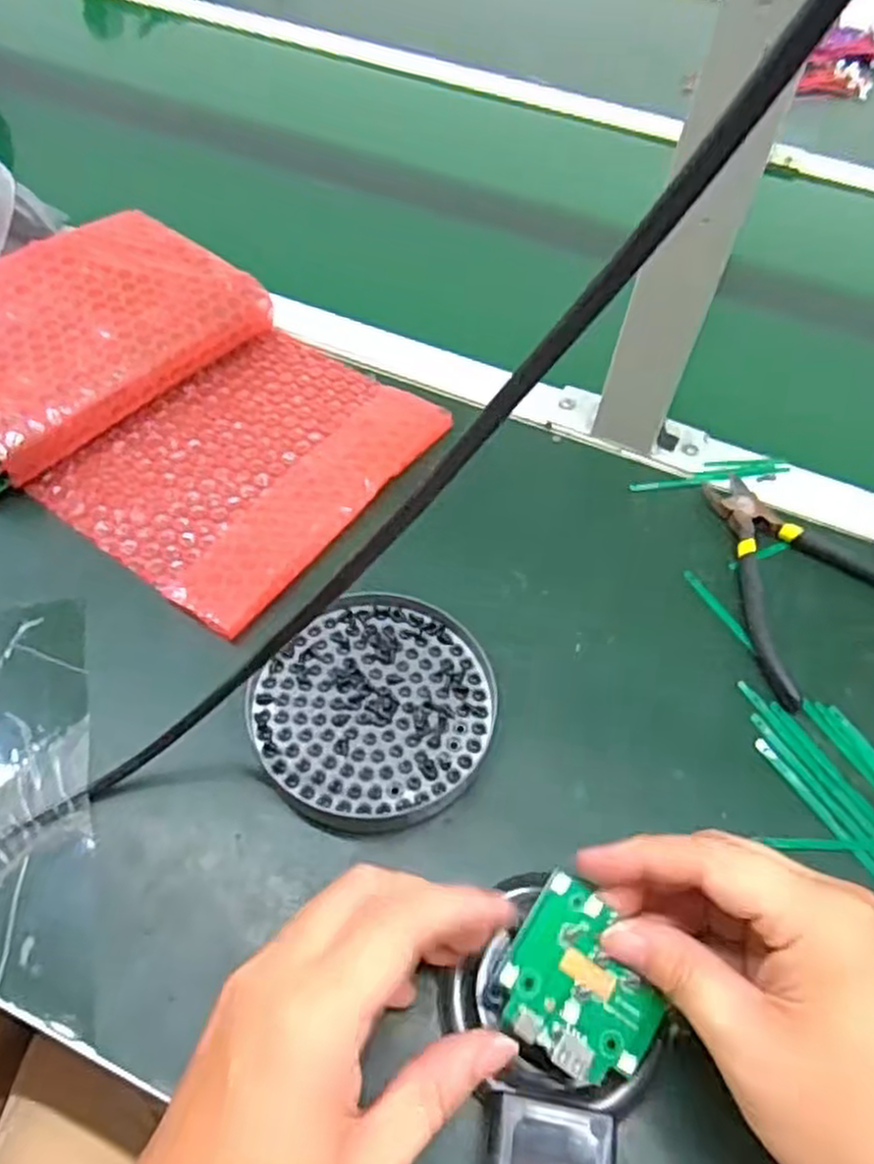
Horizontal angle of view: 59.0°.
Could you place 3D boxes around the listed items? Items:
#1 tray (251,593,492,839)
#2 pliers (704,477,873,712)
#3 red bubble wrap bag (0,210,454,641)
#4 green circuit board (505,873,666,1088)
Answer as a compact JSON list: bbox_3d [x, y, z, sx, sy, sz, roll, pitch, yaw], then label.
[{"bbox_3d":[-0.028,0.061,0.369,0.107,0.013,0.115,2,55,-3],"label":"tray"},{"bbox_3d":[0.197,-0.005,0.433,0.117,0.011,0.135,-21,59,-18],"label":"pliers"},{"bbox_3d":[-0.162,-0.116,0.460,0.286,0.046,0.207,31,58,17],"label":"red bubble wrap bag"},{"bbox_3d":[0.054,0.145,0.279,0.057,0.007,0.053,36,70,3],"label":"green circuit board"}]

